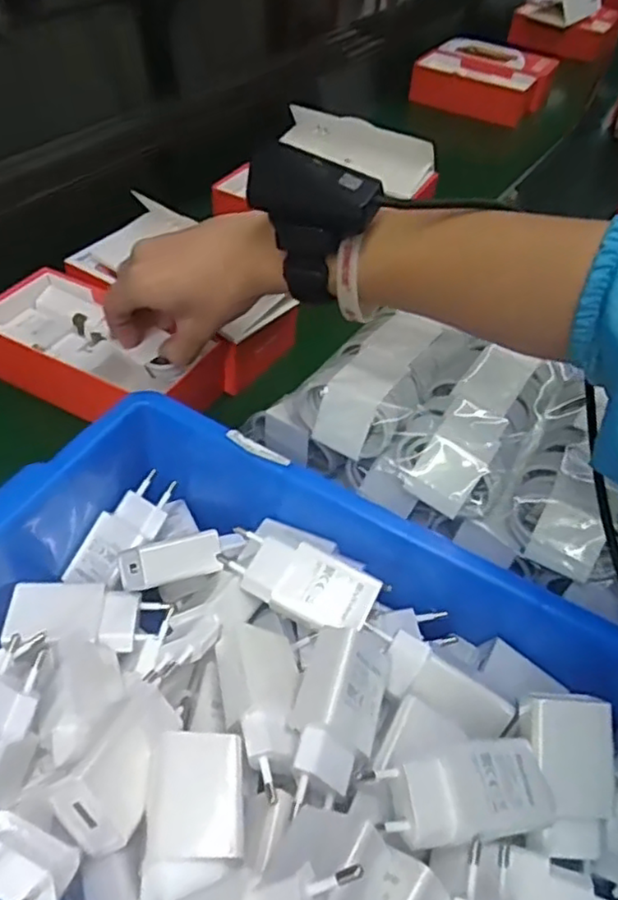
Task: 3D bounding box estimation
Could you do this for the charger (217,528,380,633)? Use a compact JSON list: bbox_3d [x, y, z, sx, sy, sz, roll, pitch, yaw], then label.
[{"bbox_3d":[-0.006,0.068,0.335,0.080,0.016,0.036,19,70,13],"label":"charger"}]

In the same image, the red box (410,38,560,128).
[{"bbox_3d":[0.269,-0.576,1.013,0.205,0.060,0.167,24,50,17],"label":"red box"}]

